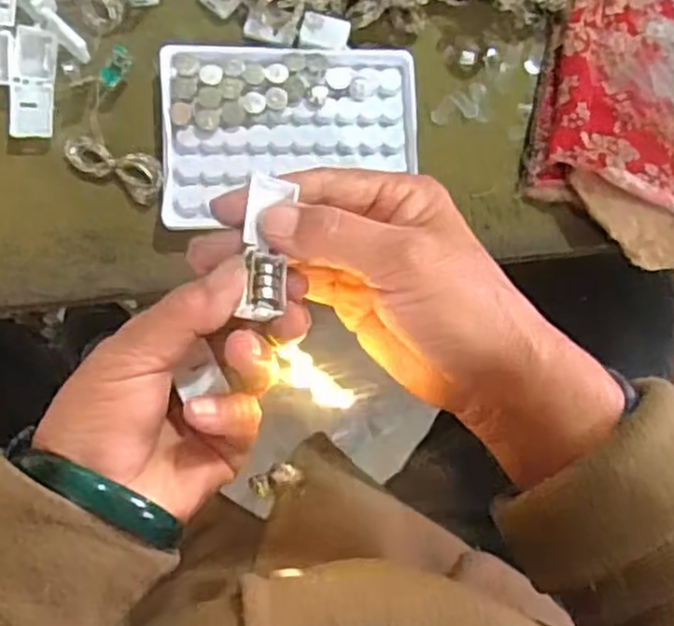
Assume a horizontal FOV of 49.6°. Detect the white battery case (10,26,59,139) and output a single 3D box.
[{"bbox_3d":[-0.149,-0.112,0.358,0.020,0.012,0.053,3,83,-7],"label":"white battery case"}]

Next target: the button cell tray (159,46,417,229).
[{"bbox_3d":[-0.023,-0.091,0.370,0.128,0.008,0.090,-2,84,-7],"label":"button cell tray"}]

